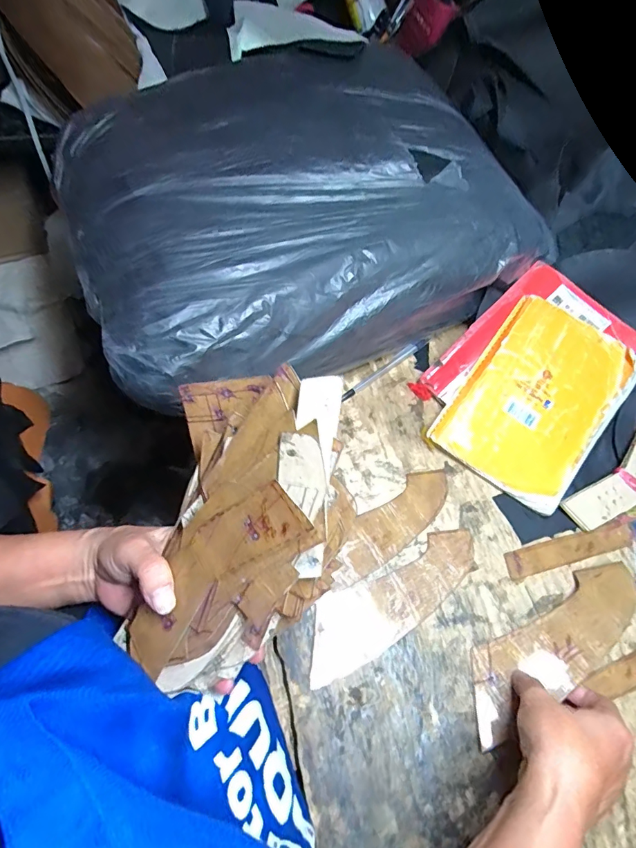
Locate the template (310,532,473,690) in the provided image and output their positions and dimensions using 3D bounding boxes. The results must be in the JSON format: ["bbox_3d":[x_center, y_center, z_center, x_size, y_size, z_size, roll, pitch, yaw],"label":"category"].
[{"bbox_3d":[0.069,0.161,0.402,0.183,0.004,0.060,-26,67,-16],"label":"template"}]

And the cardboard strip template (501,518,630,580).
[{"bbox_3d":[0.249,0.123,0.433,0.136,0.004,0.025,-12,64,-10],"label":"cardboard strip template"}]

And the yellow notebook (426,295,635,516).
[{"bbox_3d":[0.231,-0.023,0.464,0.144,0.011,0.196,36,85,7],"label":"yellow notebook"}]

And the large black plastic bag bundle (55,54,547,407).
[{"bbox_3d":[-0.031,-0.253,0.498,0.479,0.127,0.373,-22,67,-16],"label":"large black plastic bag bundle"}]

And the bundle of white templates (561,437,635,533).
[{"bbox_3d":[0.316,0.053,0.449,0.145,0.009,0.048,-41,71,-8],"label":"bundle of white templates"}]

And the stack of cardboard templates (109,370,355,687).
[{"bbox_3d":[-0.053,0.066,0.294,0.152,0.056,0.201,-2,79,24],"label":"stack of cardboard templates"}]

